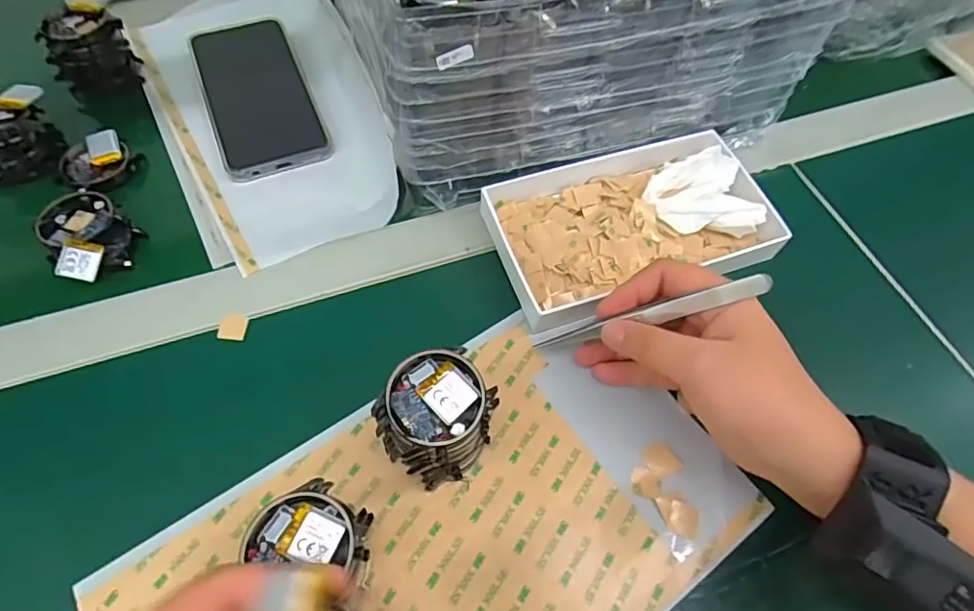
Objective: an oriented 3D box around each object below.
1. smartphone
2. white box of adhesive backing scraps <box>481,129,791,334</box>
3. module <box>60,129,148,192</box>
[{"bbox_3d":[-0.180,-0.168,0.425,0.076,0.009,0.167,-20,63,-13],"label":"smartphone"},{"bbox_3d":[0.089,-0.055,0.354,0.177,0.032,0.106,-16,62,-12],"label":"white box of adhesive backing scraps"},{"bbox_3d":[-0.275,-0.103,0.384,0.048,0.015,0.040,-38,68,-21],"label":"module"}]

